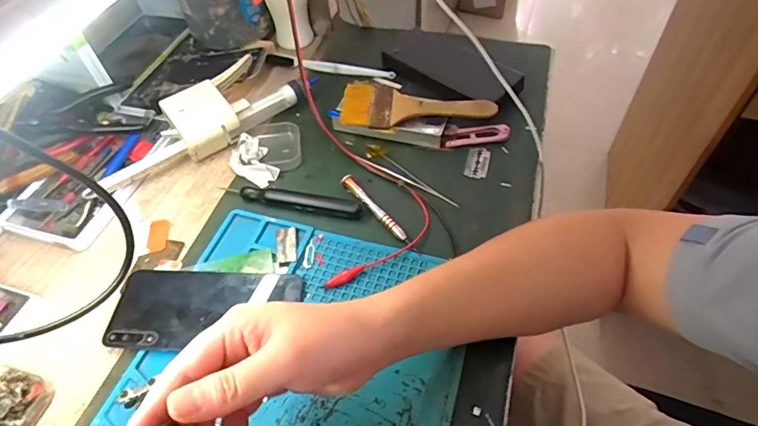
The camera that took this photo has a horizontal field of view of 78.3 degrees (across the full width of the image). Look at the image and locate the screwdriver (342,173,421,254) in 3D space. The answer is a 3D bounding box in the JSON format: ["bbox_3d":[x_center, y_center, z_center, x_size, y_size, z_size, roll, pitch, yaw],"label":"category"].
[{"bbox_3d":[0.000,-0.002,0.450,0.013,0.007,0.113,-33,57,-22],"label":"screwdriver"}]

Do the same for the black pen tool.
[{"bbox_3d":[-0.088,-0.012,0.461,0.144,0.012,0.019,9,52,10],"label":"black pen tool"}]

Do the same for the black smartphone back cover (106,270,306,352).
[{"bbox_3d":[-0.145,0.079,0.390,0.153,0.007,0.070,1,51,3],"label":"black smartphone back cover"}]

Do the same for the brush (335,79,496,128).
[{"bbox_3d":[0.041,-0.113,0.503,0.164,0.014,0.065,4,55,7],"label":"brush"}]

